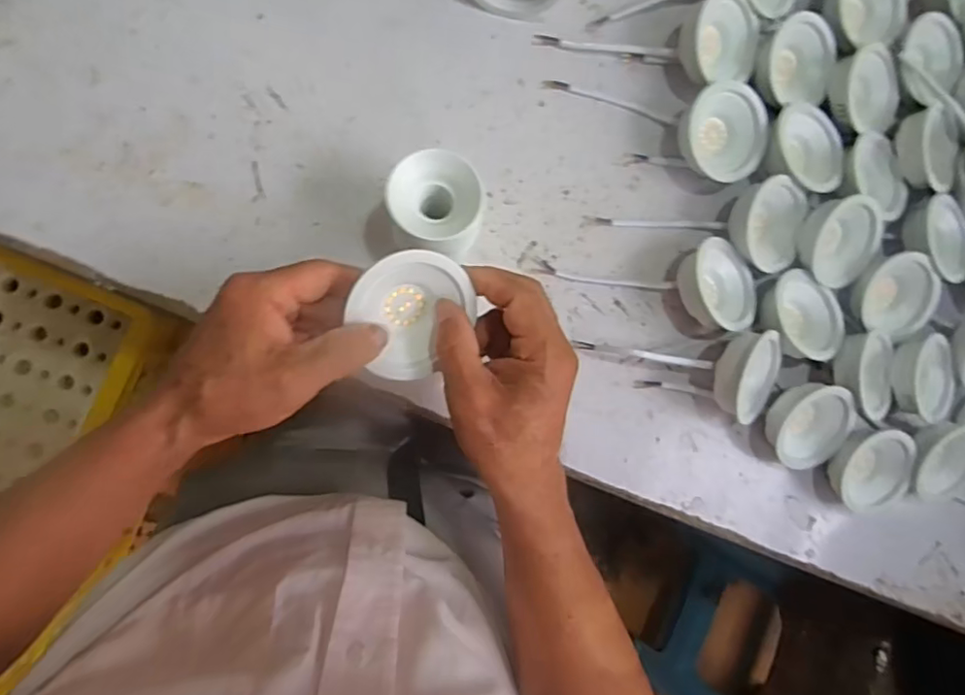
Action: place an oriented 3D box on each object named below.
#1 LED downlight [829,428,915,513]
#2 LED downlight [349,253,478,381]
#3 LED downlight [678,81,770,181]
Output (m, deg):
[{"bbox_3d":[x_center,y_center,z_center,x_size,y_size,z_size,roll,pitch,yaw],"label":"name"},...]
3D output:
[{"bbox_3d":[0.312,0.098,0.474,0.067,0.024,0.067,18,103,-9],"label":"LED downlight"},{"bbox_3d":[-0.046,-0.021,0.327,0.068,0.028,0.068,11,107,-33],"label":"LED downlight"},{"bbox_3d":[0.183,-0.162,0.460,0.072,0.037,0.070,-18,92,-10],"label":"LED downlight"}]

